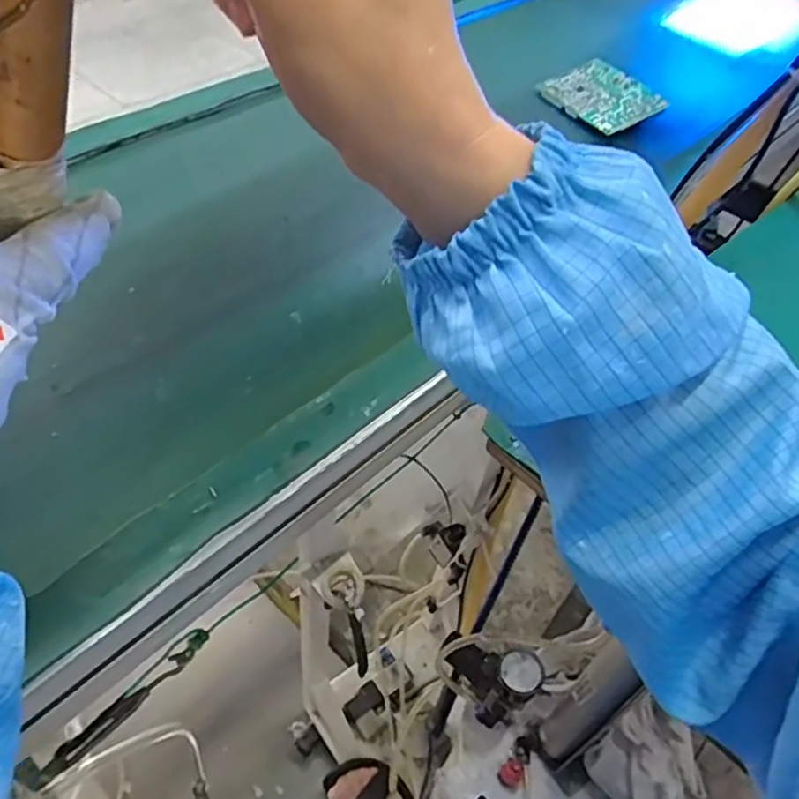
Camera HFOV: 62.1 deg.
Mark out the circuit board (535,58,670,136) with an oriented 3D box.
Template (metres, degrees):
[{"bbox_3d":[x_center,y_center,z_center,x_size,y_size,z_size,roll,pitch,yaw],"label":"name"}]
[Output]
[{"bbox_3d":[0.243,-0.366,0.796,0.102,0.010,0.137,-28,52,-10],"label":"circuit board"}]

